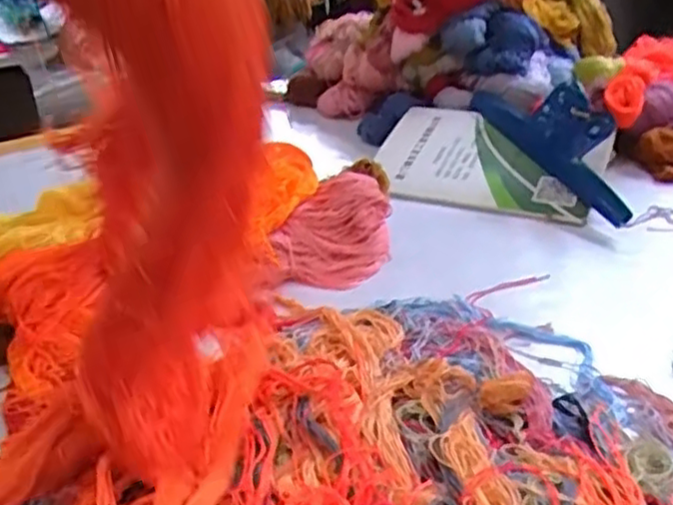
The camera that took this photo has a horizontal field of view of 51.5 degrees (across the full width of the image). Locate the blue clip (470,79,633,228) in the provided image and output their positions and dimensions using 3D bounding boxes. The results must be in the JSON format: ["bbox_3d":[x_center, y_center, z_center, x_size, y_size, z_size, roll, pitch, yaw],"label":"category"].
[{"bbox_3d":[0.313,-0.171,0.956,0.099,0.111,0.374,-9,30,-14],"label":"blue clip"}]

